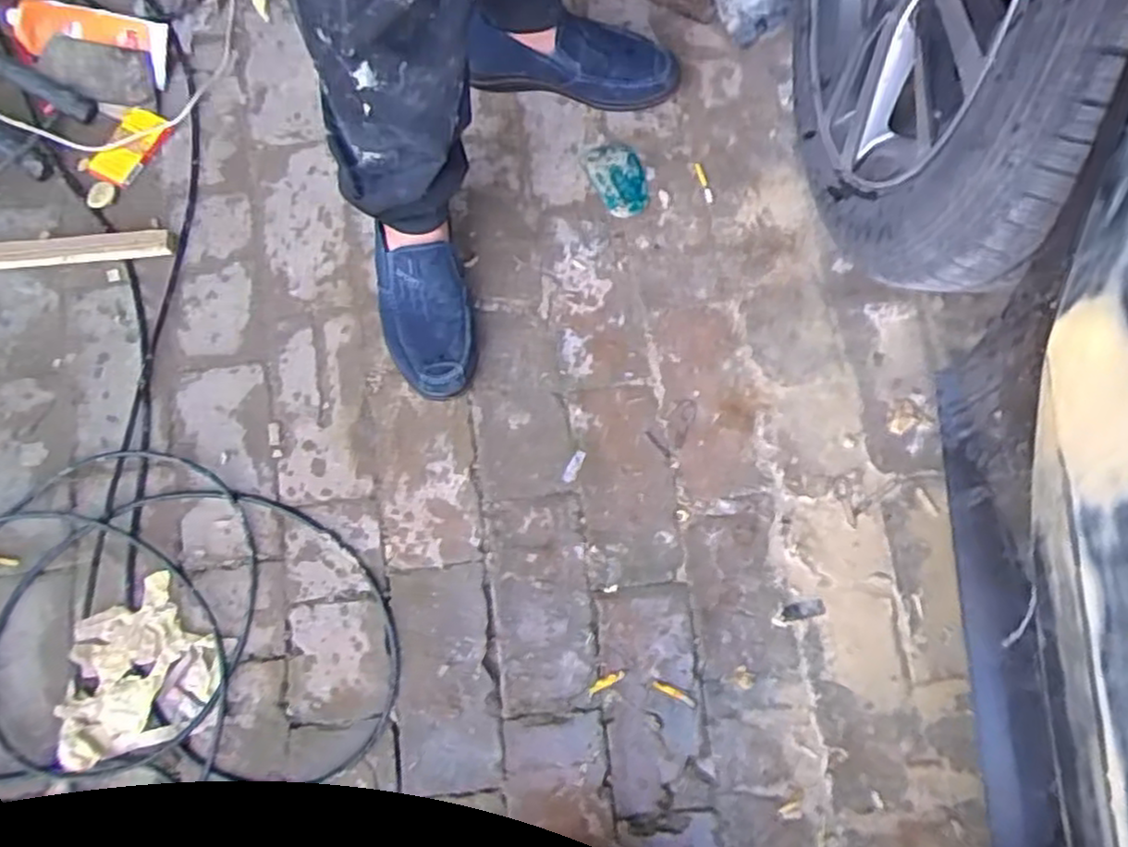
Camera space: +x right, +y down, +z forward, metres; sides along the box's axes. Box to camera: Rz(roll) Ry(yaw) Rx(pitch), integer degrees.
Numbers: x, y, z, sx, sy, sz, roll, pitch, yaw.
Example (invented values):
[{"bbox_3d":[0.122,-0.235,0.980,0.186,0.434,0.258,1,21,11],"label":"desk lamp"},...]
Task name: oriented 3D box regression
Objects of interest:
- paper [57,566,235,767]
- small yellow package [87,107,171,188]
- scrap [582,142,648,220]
[{"bbox_3d":[-0.444,0.252,0.768,0.162,0.035,0.161,-22,76,-1],"label":"paper"},{"bbox_3d":[-0.553,-0.354,0.930,0.060,0.016,0.110,20,75,3],"label":"small yellow package"},{"bbox_3d":[0.072,-0.314,0.942,0.066,0.012,0.104,-23,76,-1],"label":"scrap"}]

